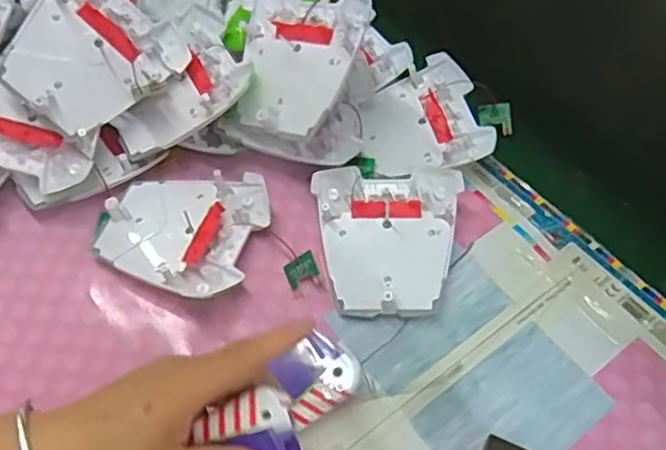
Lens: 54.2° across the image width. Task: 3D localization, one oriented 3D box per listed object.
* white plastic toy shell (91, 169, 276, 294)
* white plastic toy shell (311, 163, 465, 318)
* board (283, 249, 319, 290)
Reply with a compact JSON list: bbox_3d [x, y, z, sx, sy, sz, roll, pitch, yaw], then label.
[{"bbox_3d":[-0.105,0.003,0.459,0.107,0.026,0.095,15,58,10],"label":"white plastic toy shell"},{"bbox_3d":[0.036,0.009,0.453,0.097,0.029,0.108,3,57,2],"label":"white plastic toy shell"},{"bbox_3d":[-0.022,0.031,0.448,0.022,0.004,0.019,-29,68,11],"label":"board"}]

